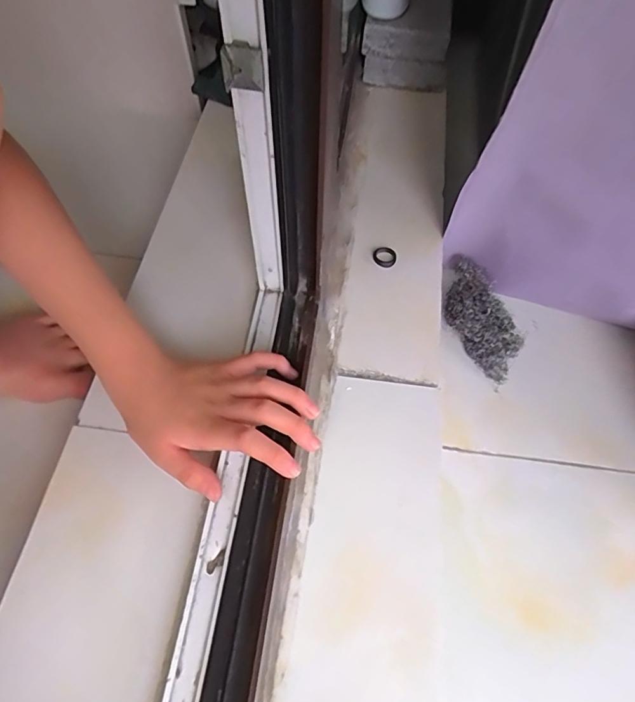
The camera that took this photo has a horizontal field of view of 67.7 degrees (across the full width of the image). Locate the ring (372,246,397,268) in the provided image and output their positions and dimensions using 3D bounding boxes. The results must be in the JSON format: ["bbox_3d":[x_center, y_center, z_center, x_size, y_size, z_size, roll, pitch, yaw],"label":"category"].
[{"bbox_3d":[0.064,-0.090,0.452,0.020,0.004,0.025,-33,65,-18],"label":"ring"}]

